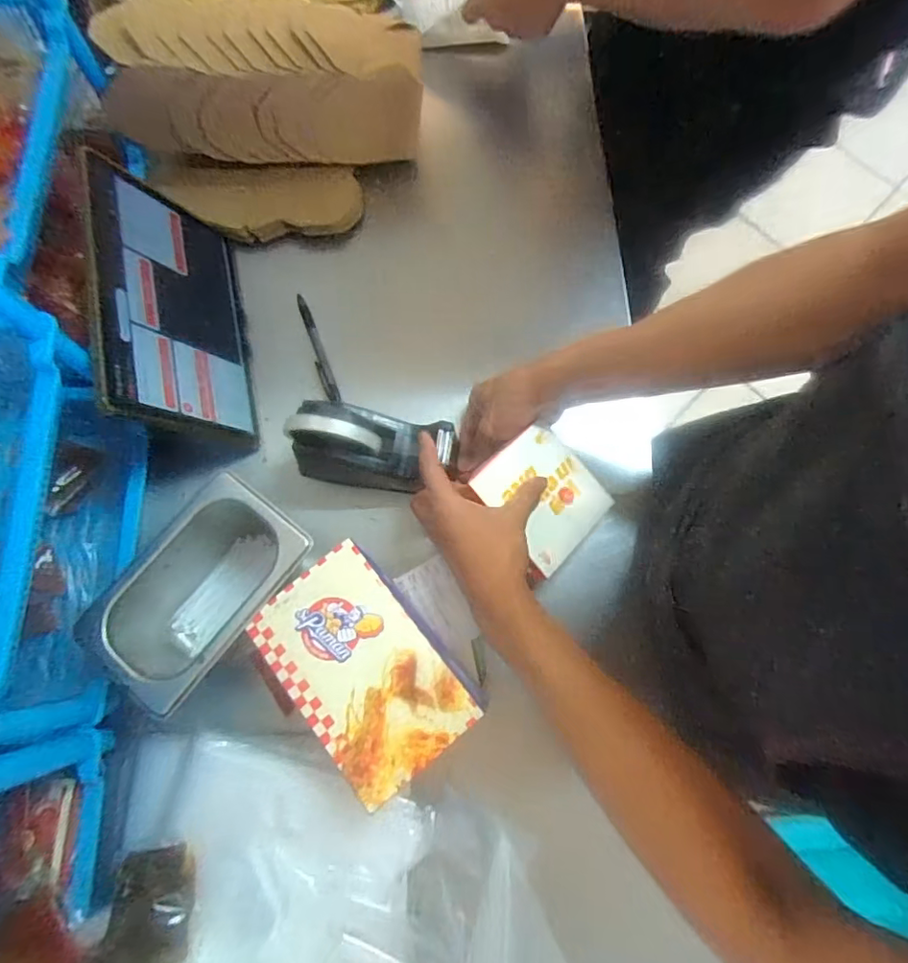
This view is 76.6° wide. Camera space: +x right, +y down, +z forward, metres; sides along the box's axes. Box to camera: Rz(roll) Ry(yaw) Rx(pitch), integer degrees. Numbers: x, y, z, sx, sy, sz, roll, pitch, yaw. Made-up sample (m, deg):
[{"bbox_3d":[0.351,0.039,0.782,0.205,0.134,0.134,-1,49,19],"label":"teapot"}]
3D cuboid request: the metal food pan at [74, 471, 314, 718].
[{"bbox_3d":[-0.209,0.096,0.506,0.113,0.088,0.176,36,78,8],"label":"metal food pan"}]

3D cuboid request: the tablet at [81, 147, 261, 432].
[{"bbox_3d":[-0.267,-0.171,0.546,0.008,0.166,0.246,-18,77,23],"label":"tablet"}]

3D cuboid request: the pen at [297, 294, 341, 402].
[{"bbox_3d":[-0.150,-0.146,0.628,0.014,0.011,0.133,-20,77,-5],"label":"pen"}]

